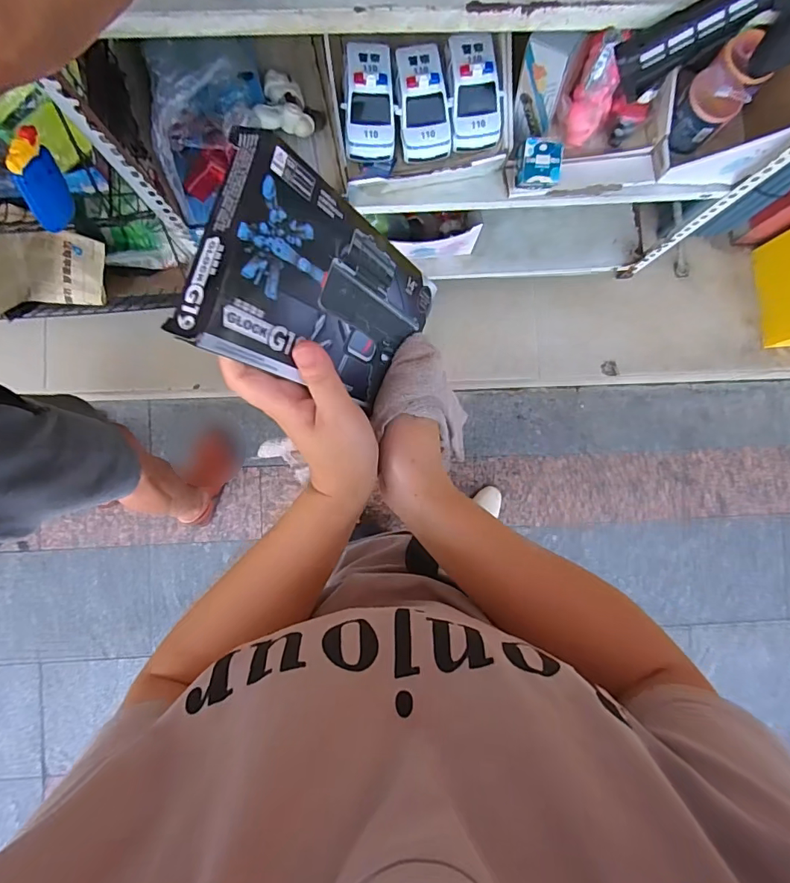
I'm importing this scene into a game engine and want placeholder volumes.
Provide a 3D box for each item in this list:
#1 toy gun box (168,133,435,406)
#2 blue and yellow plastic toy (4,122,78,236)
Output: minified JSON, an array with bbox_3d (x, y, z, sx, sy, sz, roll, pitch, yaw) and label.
[{"bbox_3d":[-0.040,-0.087,0.302,0.019,0.173,0.105,22,94,33],"label":"toy gun box"},{"bbox_3d":[-0.447,-0.325,0.606,0.026,0.115,0.066,17,60,6],"label":"blue and yellow plastic toy"}]

